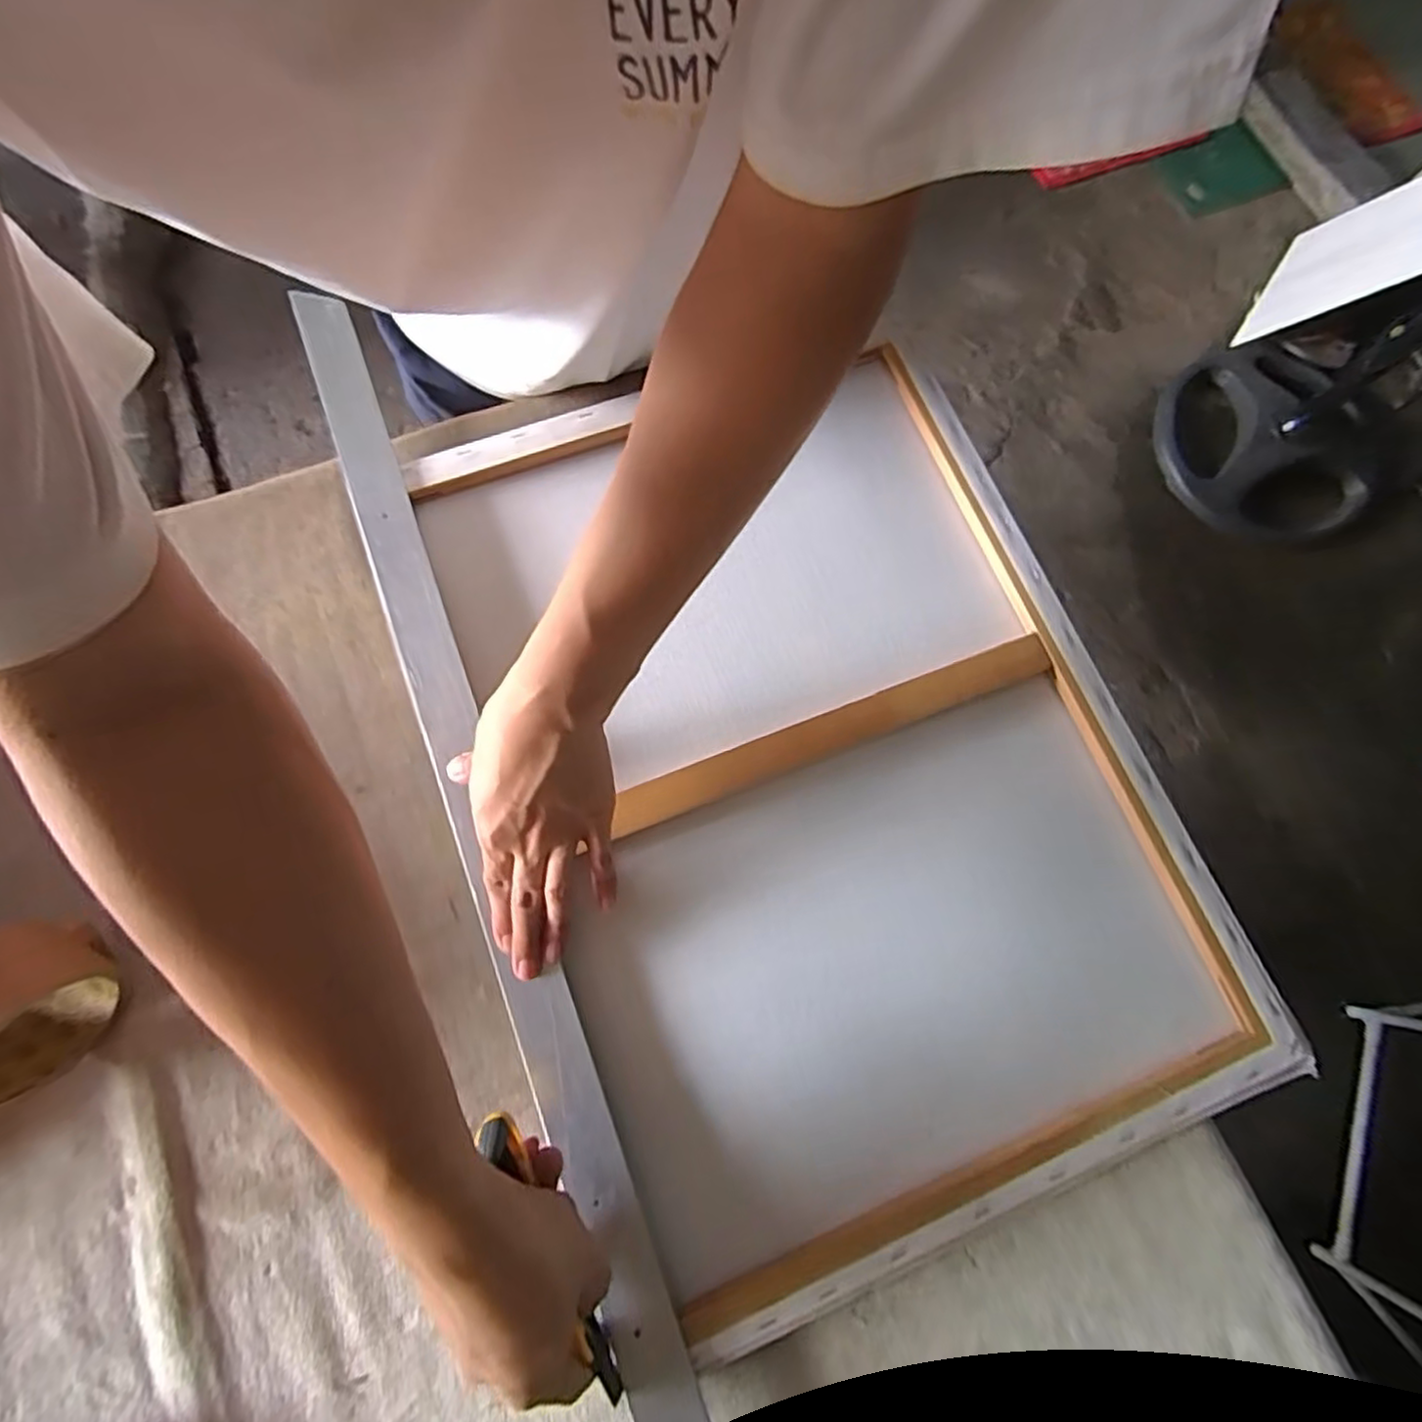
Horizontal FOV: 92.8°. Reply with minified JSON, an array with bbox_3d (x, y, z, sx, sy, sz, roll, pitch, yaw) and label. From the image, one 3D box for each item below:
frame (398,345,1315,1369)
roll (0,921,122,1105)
[{"bbox_3d":[0.070,0.025,0.470,0.404,0.026,0.587,-22,77,-7],"label":"frame"},{"bbox_3d":[-0.391,0.169,0.374,0.052,0.077,0.094,24,75,3],"label":"roll"}]

